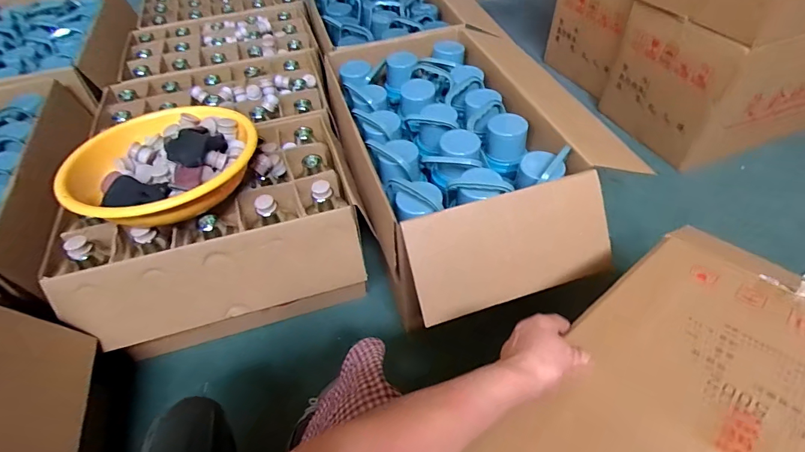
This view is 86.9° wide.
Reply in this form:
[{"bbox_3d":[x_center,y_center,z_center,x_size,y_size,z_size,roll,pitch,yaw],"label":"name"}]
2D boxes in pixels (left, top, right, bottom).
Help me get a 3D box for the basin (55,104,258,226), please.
[{"bbox_3d":[-0.497,-0.136,0.900,0.374,0.097,0.357,-1,49,1],"label":"basin"}]

